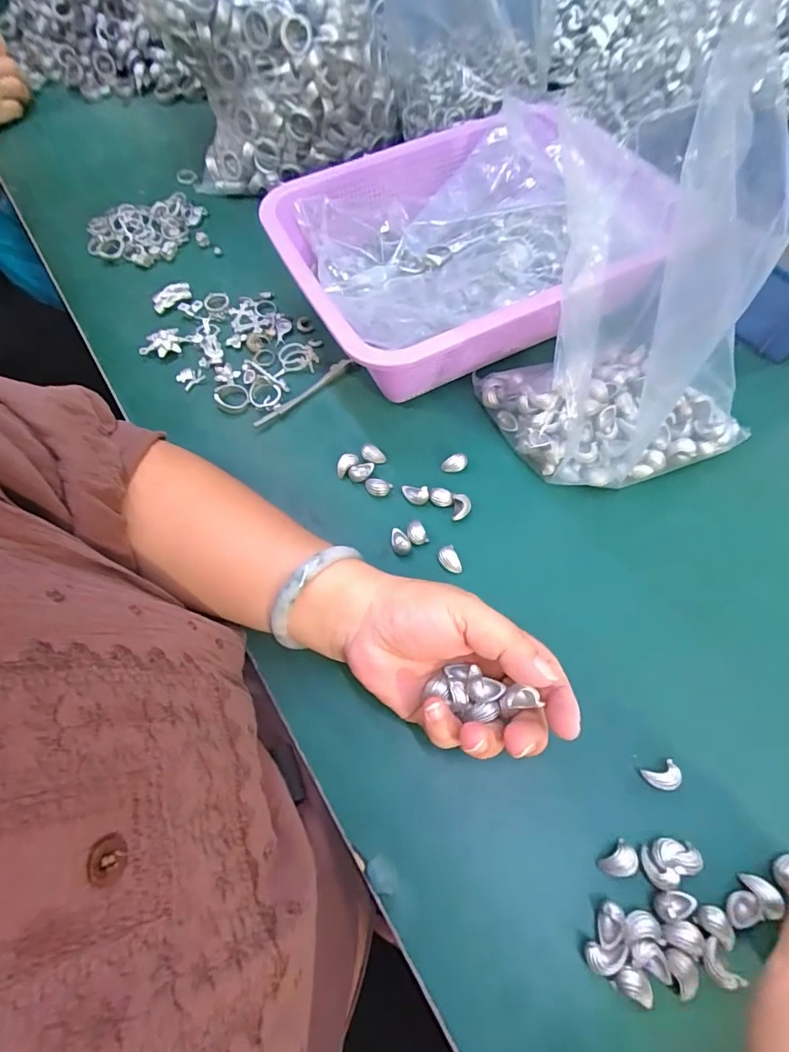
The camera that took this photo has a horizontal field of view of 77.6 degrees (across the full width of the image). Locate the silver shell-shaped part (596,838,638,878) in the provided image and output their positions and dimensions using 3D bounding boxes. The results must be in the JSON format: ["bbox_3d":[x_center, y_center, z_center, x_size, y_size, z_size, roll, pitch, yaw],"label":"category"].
[{"bbox_3d":[0.117,0.175,0.255,0.019,0.008,0.012,-35,67,-13],"label":"silver shell-shaped part"}]

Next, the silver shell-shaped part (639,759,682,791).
[{"bbox_3d":[0.149,0.139,0.271,0.018,0.009,0.013,-18,64,-6],"label":"silver shell-shaped part"}]

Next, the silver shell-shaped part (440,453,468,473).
[{"bbox_3d":[0.045,-0.047,0.368,0.019,0.011,0.012,-6,63,0],"label":"silver shell-shaped part"}]

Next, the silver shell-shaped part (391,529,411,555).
[{"bbox_3d":[0.004,0.010,0.340,0.013,0.010,0.018,-7,63,0],"label":"silver shell-shaped part"}]

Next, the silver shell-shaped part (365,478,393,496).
[{"bbox_3d":[-0.012,-0.028,0.360,0.019,0.010,0.013,5,64,5],"label":"silver shell-shaped part"}]

